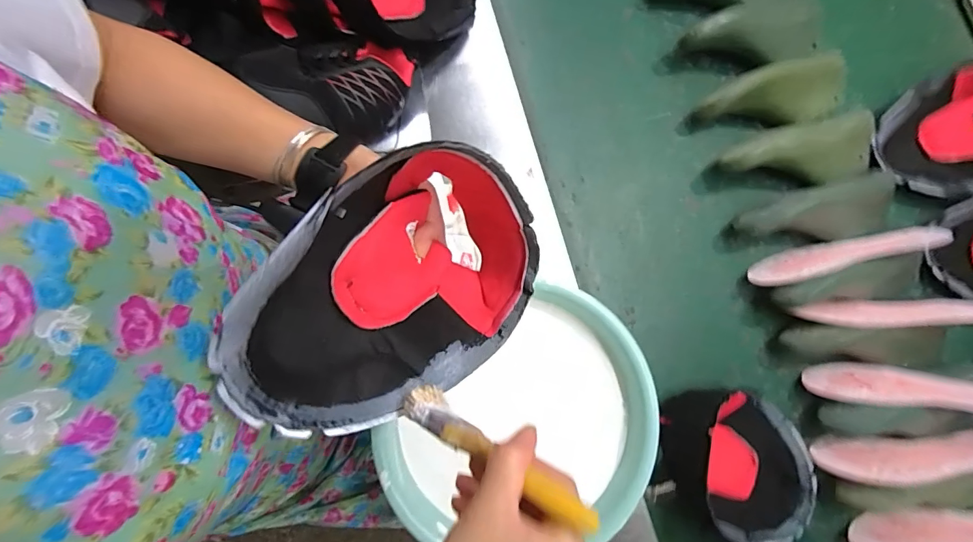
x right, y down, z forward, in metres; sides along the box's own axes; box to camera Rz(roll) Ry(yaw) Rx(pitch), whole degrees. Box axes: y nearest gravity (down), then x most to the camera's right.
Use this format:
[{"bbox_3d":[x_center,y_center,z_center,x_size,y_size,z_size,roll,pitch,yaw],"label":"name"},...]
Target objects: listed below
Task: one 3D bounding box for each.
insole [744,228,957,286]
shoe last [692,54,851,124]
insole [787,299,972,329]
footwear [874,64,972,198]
[{"bbox_3d":[0.503,-0.021,0.617,0.250,0.068,0.014,-14,114,10],"label":"insole"},{"bbox_3d":[0.440,-0.260,0.665,0.228,0.072,0.090,-18,83,-5],"label":"shoe last"},{"bbox_3d":[0.548,0.053,0.598,0.236,0.076,0.015,-2,113,10],"label":"insole"},{"bbox_3d":[0.720,-0.201,0.677,0.227,0.093,0.181,-38,85,-7],"label":"footwear"}]

